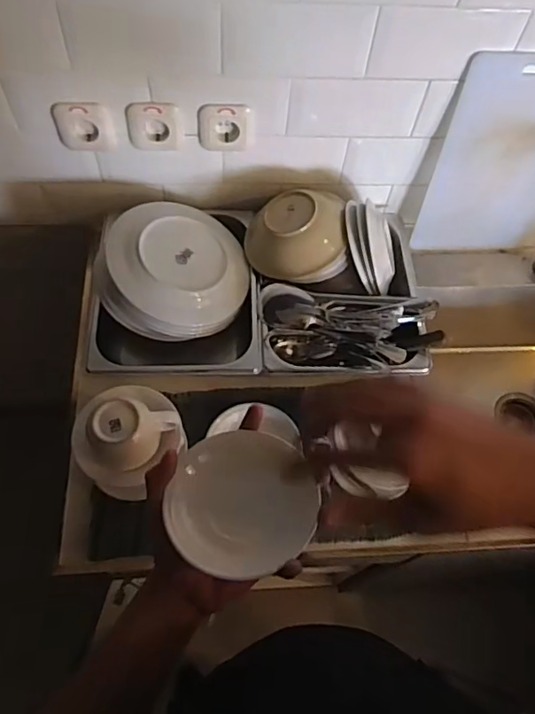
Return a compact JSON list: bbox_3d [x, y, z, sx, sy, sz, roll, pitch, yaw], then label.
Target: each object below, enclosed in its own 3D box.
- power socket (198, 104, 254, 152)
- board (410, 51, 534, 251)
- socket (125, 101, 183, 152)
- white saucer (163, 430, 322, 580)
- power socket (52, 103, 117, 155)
[{"bbox_3d":[-0.063,-0.347,0.815,0.082,0.080,0.006,0,62,-4],"label":"power socket"},{"bbox_3d":[0.393,-0.314,0.882,0.236,0.346,0.015,0,51,-5],"label":"board"},{"bbox_3d":[-0.169,-0.343,0.805,0.079,0.084,0.010,-3,62,-6],"label":"socket"},{"bbox_3d":[-0.020,0.131,0.486,0.127,0.027,0.117,6,61,-1],"label":"white saucer"},{"bbox_3d":[-0.269,-0.339,0.795,0.081,0.082,0.007,-5,62,-7],"label":"power socket"}]

